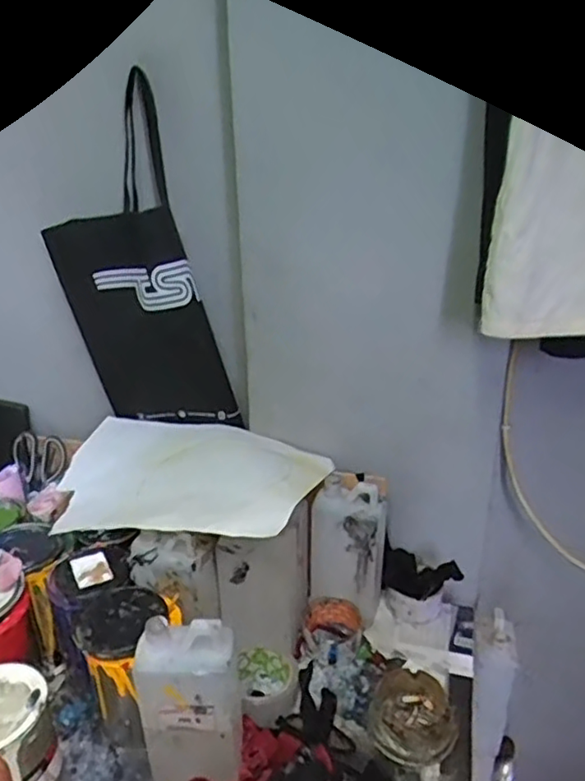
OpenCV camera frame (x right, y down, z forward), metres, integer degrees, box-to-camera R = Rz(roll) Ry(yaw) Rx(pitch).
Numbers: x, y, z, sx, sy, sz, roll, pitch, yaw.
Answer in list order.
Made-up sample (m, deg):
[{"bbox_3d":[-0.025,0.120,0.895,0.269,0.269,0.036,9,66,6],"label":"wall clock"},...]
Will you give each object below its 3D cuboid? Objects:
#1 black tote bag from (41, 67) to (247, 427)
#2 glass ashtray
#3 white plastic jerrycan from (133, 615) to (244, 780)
[{"bbox_3d":[-0.224,-0.168,0.952,0.276,0.456,0.064,6,27,14],"label":"black tote bag"},{"bbox_3d":[0.145,0.388,0.744,0.100,0.040,0.097,-1,26,0],"label":"glass ashtray"},{"bbox_3d":[-0.104,0.321,0.635,0.102,0.194,0.064,-2,26,-2],"label":"white plastic jerrycan"}]

